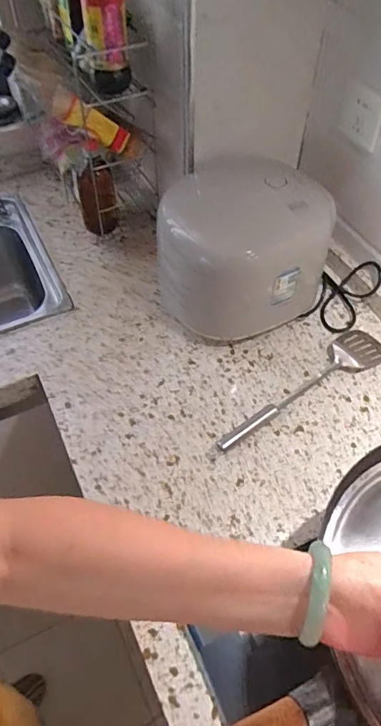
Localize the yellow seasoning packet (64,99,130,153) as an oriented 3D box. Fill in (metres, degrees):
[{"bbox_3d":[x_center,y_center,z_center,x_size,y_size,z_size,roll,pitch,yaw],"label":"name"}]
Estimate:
[{"bbox_3d":[-0.153,-0.393,0.814,0.116,0.041,0.031,9,35,-51],"label":"yellow seasoning packet"}]

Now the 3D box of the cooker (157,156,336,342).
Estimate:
[{"bbox_3d":[0.079,-0.192,0.817,0.258,0.218,0.226,2,53,1],"label":"cooker"}]

